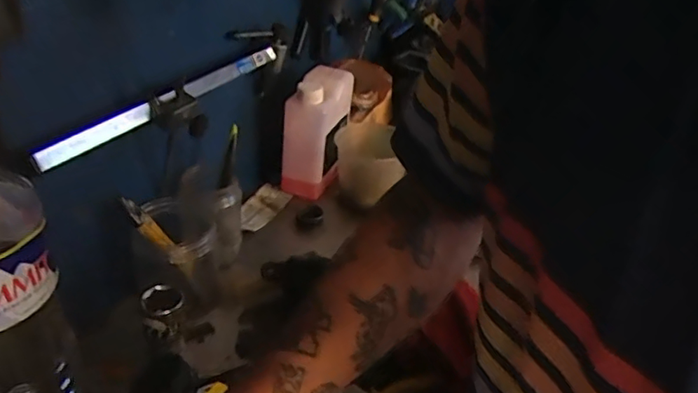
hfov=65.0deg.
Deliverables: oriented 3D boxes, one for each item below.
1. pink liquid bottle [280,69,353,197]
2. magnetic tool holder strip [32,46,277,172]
[{"bbox_3d":[-0.043,-0.099,0.841,0.072,0.174,0.128,17,35,20],"label":"pink liquid bottle"},{"bbox_3d":[-0.179,-0.111,0.592,0.010,0.026,0.364,23,36,14],"label":"magnetic tool holder strip"}]

